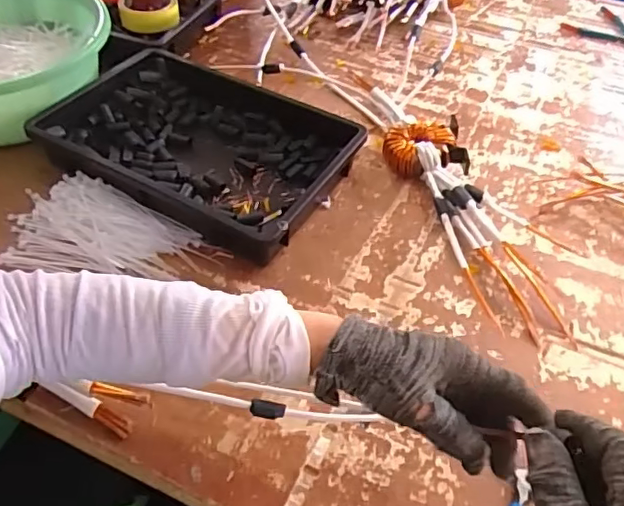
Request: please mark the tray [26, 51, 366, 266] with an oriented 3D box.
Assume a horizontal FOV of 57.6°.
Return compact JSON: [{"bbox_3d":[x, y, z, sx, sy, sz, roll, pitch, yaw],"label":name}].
[{"bbox_3d":[-0.139,-0.141,0.740,0.364,0.065,0.254,22,51,18],"label":"tray"}]

